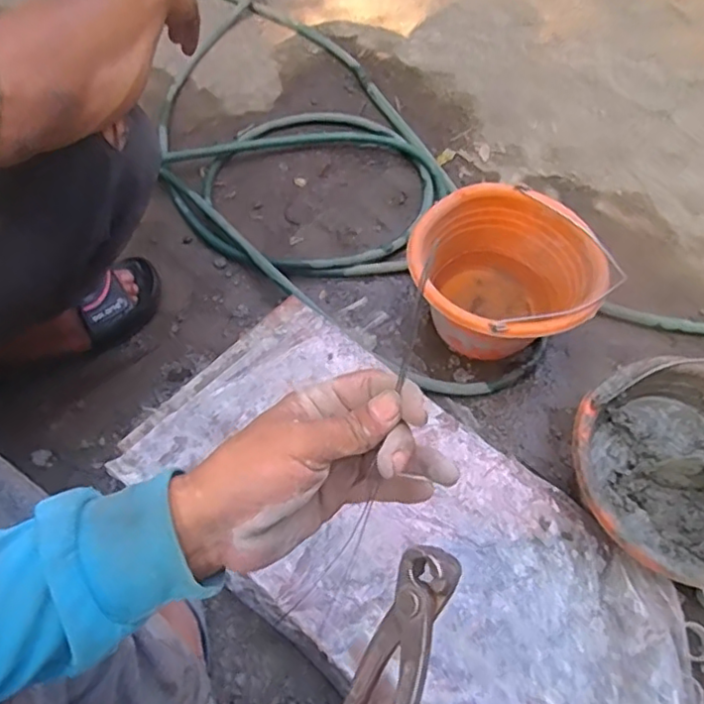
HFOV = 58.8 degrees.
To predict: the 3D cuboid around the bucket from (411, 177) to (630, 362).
[{"bbox_3d":[0.211,-0.091,0.890,0.238,0.157,0.249,1,61,-1],"label":"bucket"}]

